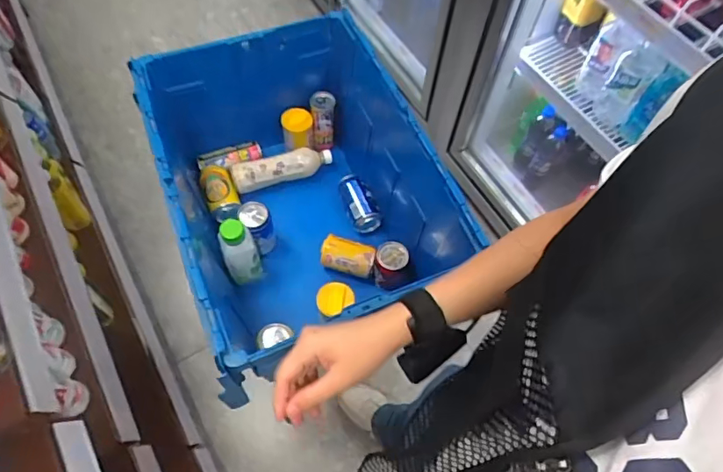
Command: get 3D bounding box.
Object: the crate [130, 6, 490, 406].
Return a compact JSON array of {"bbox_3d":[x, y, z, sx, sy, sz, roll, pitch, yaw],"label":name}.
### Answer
[{"bbox_3d":[-0.087,-0.068,0.944,0.455,0.332,0.561,-19,65,-13],"label":"crate"}]

